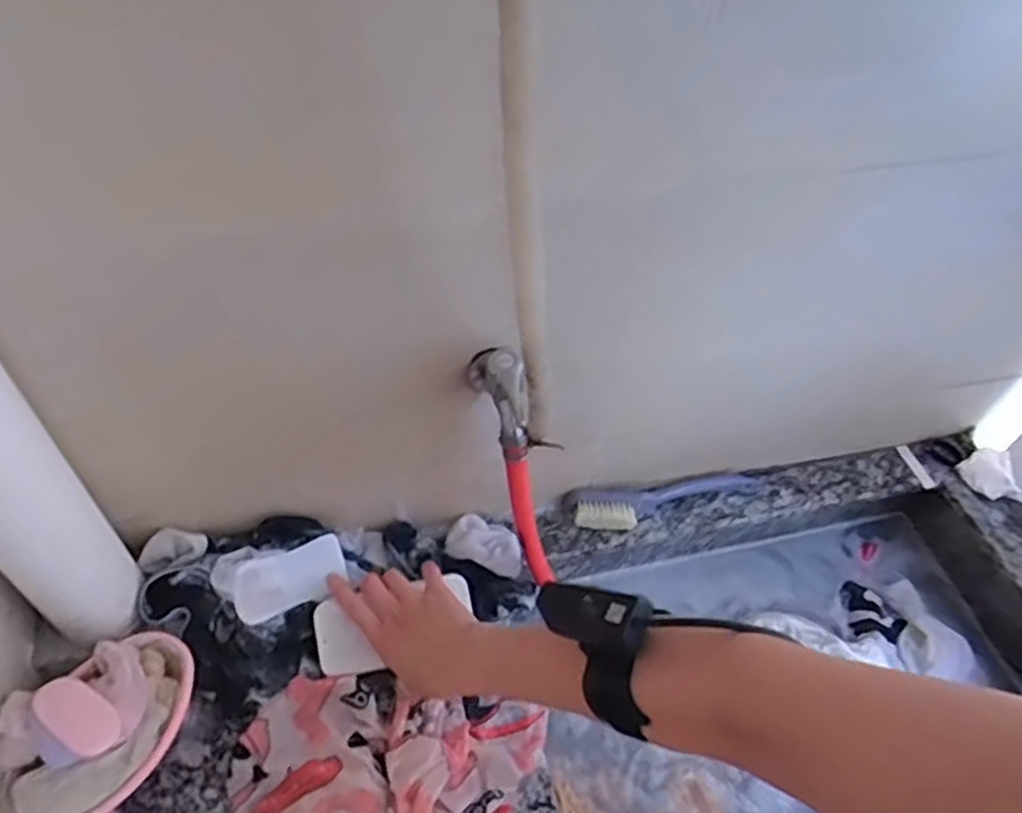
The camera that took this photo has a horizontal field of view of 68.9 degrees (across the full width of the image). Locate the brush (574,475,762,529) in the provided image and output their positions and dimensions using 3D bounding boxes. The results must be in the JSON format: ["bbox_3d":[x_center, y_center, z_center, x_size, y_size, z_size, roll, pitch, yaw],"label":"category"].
[{"bbox_3d":[0.176,0.100,0.806,0.220,0.051,0.044,-10,52,-13],"label":"brush"}]

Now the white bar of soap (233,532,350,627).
[{"bbox_3d":[-0.204,0.157,0.688,0.100,0.020,0.052,-22,89,-23],"label":"white bar of soap"}]

